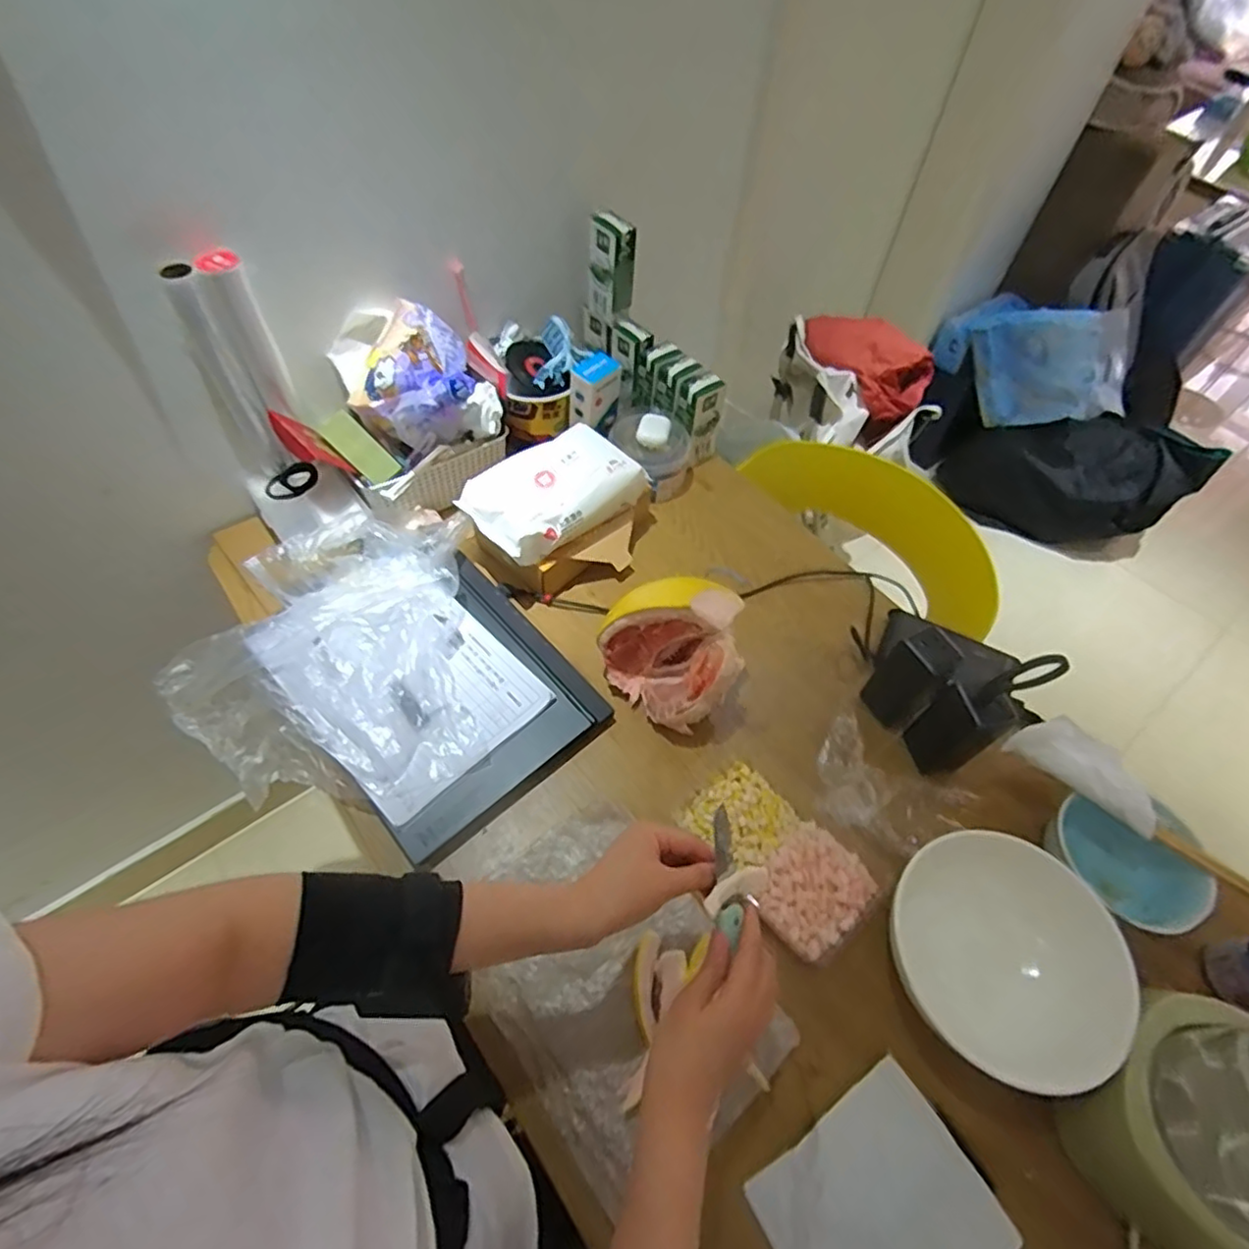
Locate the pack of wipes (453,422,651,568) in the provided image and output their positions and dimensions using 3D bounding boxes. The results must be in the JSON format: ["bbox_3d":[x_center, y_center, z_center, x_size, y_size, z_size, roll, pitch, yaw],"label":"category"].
[{"bbox_3d":[-0.089,-0.168,0.811,0.215,0.075,0.118,-35,64,-23],"label":"pack of wipes"}]

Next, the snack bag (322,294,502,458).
[{"bbox_3d":[-0.265,-0.314,0.815,0.172,0.126,0.148,-24,60,-18],"label":"snack bag"}]

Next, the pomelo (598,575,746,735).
[{"bbox_3d":[0.058,0.025,0.715,0.120,0.158,0.151,-38,65,-24],"label":"pomelo"}]

